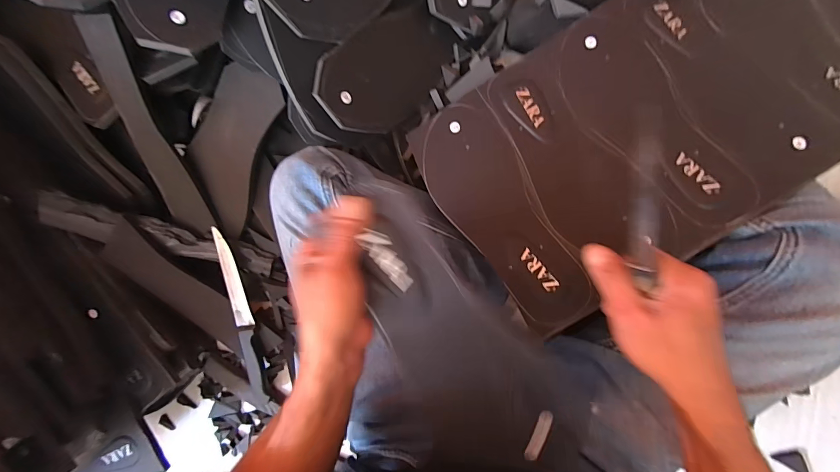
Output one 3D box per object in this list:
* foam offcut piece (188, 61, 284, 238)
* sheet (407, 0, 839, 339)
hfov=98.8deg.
[{"bbox_3d":[-0.240,-0.105,0.455,0.091,0.025,0.212,24,110,3],"label":"foam offcut piece"},{"bbox_3d":[0.337,-0.183,0.372,0.683,0.026,0.256,-31,75,1],"label":"sheet"}]

